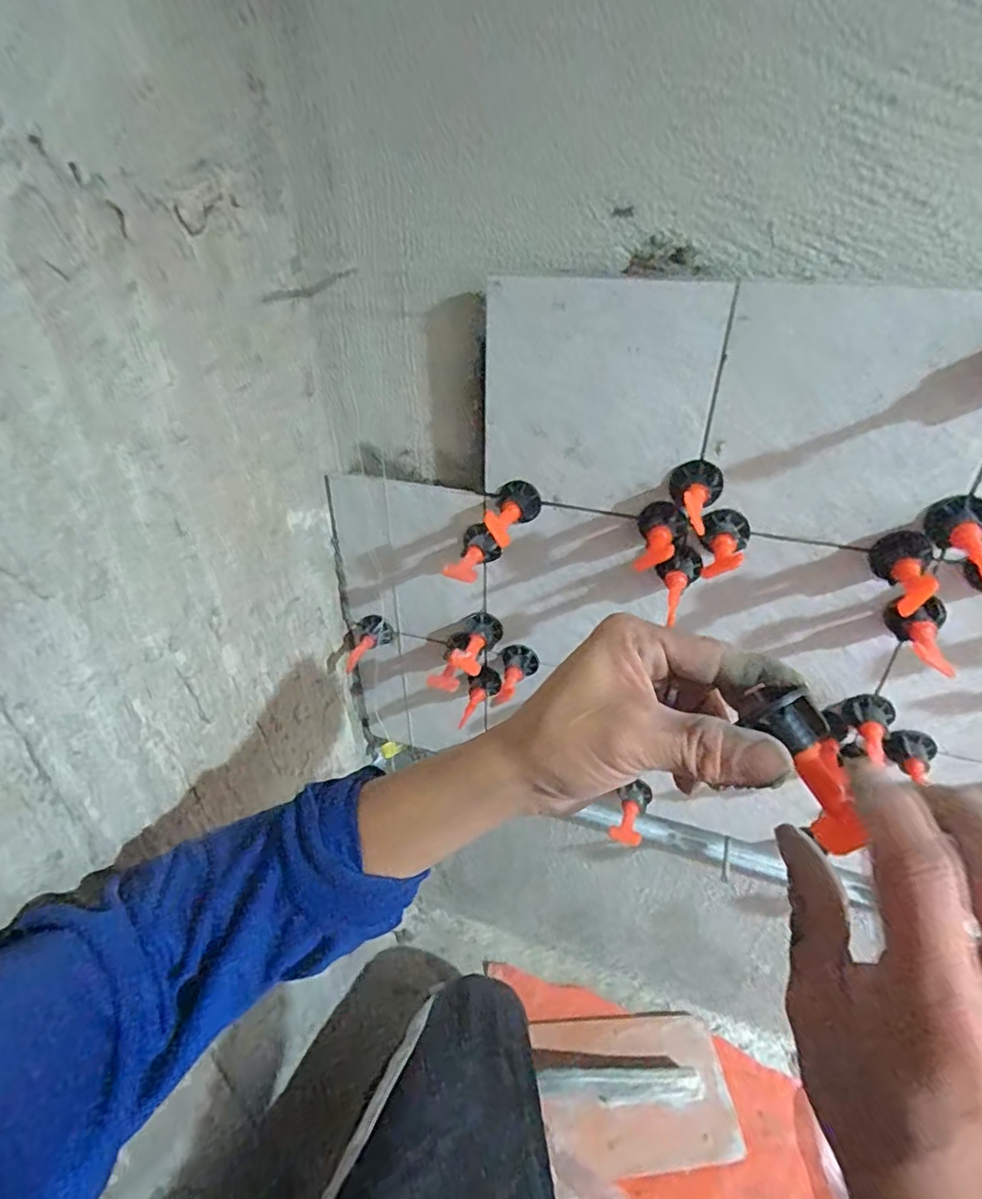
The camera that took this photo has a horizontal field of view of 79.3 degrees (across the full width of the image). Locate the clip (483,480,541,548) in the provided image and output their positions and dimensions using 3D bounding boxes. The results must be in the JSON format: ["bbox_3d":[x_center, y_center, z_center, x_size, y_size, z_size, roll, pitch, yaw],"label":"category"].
[{"bbox_3d":[0.016,-0.060,0.422,0.032,0.029,0.058,6,34,9],"label":"clip"}]

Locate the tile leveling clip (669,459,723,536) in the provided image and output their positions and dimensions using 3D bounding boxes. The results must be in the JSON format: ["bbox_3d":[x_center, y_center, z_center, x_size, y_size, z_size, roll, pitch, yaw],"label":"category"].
[{"bbox_3d":[0.126,-0.063,0.371,0.033,0.032,0.051,11,35,17],"label":"tile leveling clip"}]

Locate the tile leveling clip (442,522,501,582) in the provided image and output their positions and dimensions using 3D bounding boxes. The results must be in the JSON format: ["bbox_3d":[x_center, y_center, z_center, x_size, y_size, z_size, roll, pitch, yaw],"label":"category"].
[{"bbox_3d":[-0.013,-0.033,0.453,0.031,0.028,0.054,8,34,13],"label":"tile leveling clip"}]

